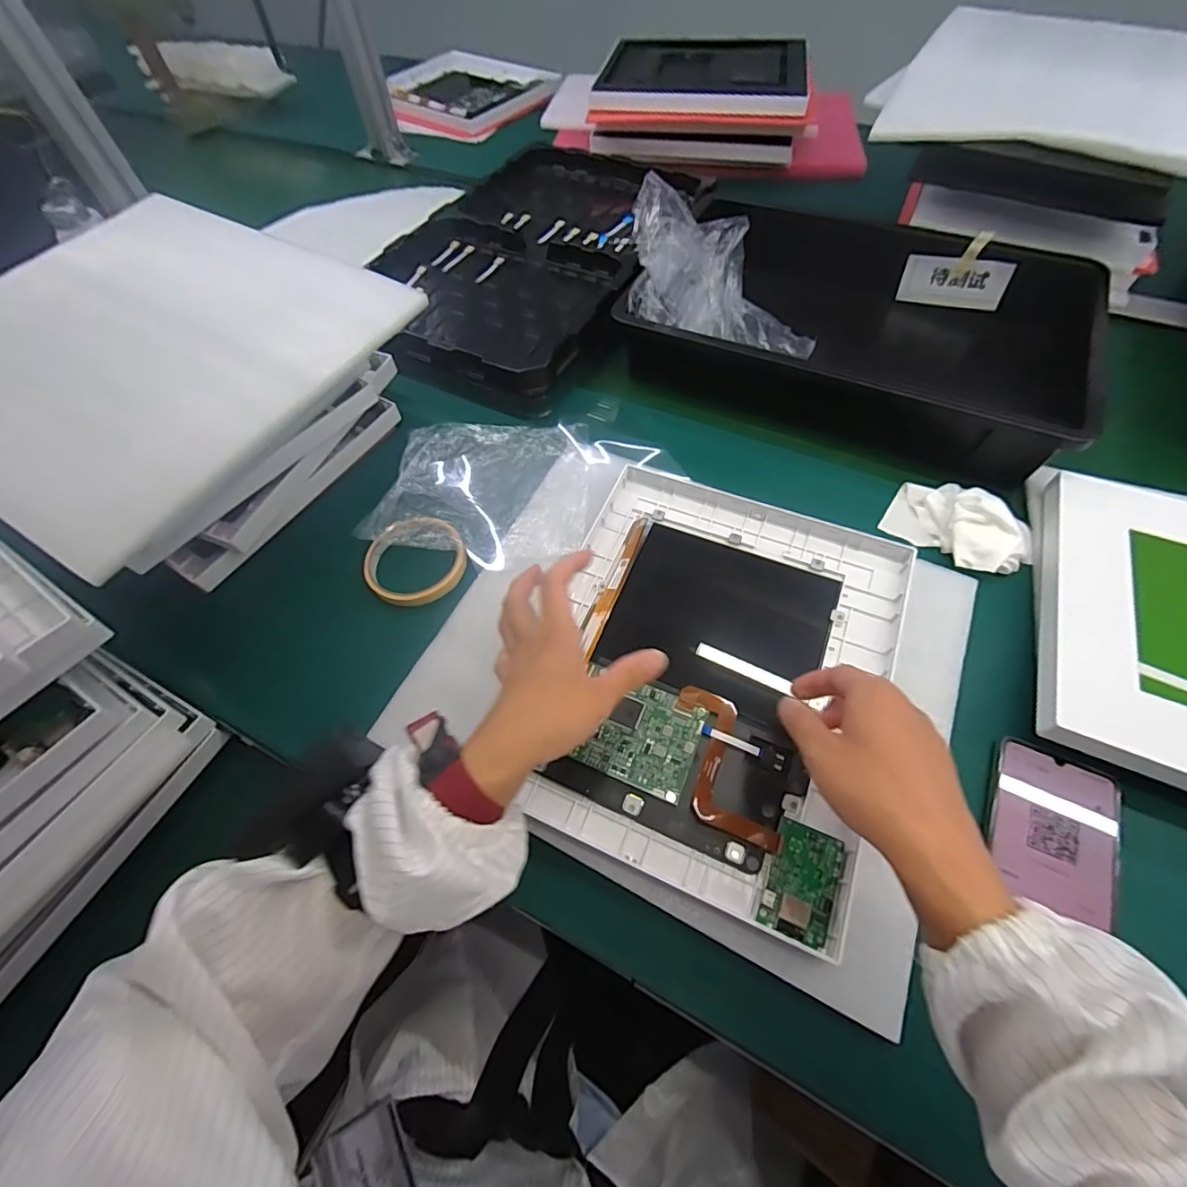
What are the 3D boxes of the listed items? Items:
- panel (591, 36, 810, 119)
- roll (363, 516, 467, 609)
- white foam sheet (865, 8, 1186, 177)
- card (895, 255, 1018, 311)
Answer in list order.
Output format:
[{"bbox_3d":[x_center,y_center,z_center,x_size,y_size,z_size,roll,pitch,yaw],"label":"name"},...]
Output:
[{"bbox_3d":[0.163,-0.775,0.781,0.294,0.029,0.221,8,60,8],"label":"panel"},{"bbox_3d":[-0.159,-0.029,0.469,0.086,0.020,0.083,-1,59,3],"label":"roll"},{"bbox_3d":[0.491,-0.512,0.525,0.330,0.030,0.313,28,65,18],"label":"white foam sheet"},{"bbox_3d":[0.412,-0.356,0.603,0.106,0.047,0.004,22,43,23],"label":"card"}]

